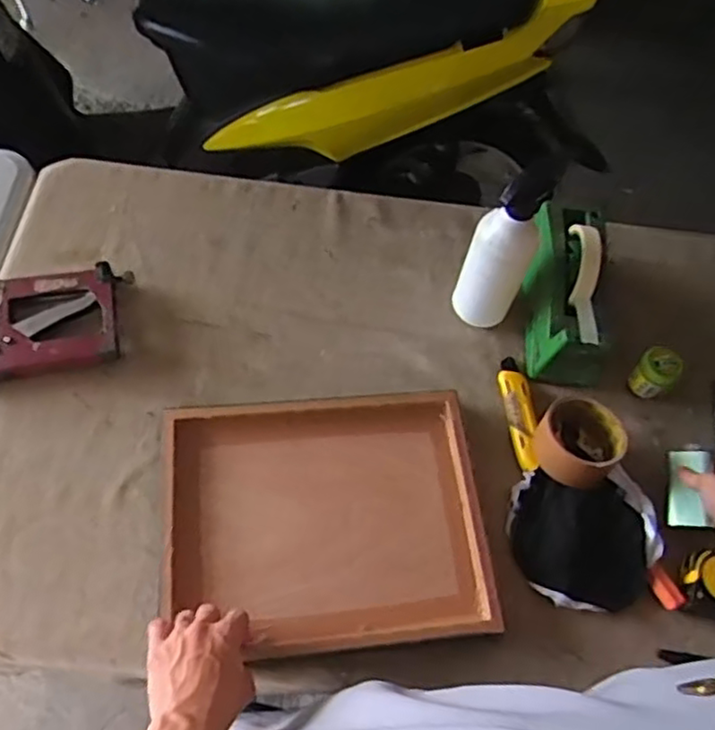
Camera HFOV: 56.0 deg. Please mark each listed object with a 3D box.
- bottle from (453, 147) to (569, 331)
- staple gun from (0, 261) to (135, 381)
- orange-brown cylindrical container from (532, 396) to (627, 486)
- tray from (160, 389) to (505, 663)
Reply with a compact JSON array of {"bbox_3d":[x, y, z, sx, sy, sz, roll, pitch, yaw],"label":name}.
[{"bbox_3d":[0.161,-0.138,0.739,0.073,0.233,0.075,0,59,0],"label":"bottle"},{"bbox_3d":[-0.348,-0.048,0.755,0.175,0.026,0.125,-7,62,-10],"label":"staple gun"},{"bbox_3d":[0.235,0.080,0.715,0.088,0.046,0.084,3,61,-5],"label":"orange-brown cylindrical container"},{"bbox_3d":[-0.030,0.153,0.689,0.314,0.056,0.251,-6,60,-3],"label":"tray"}]

